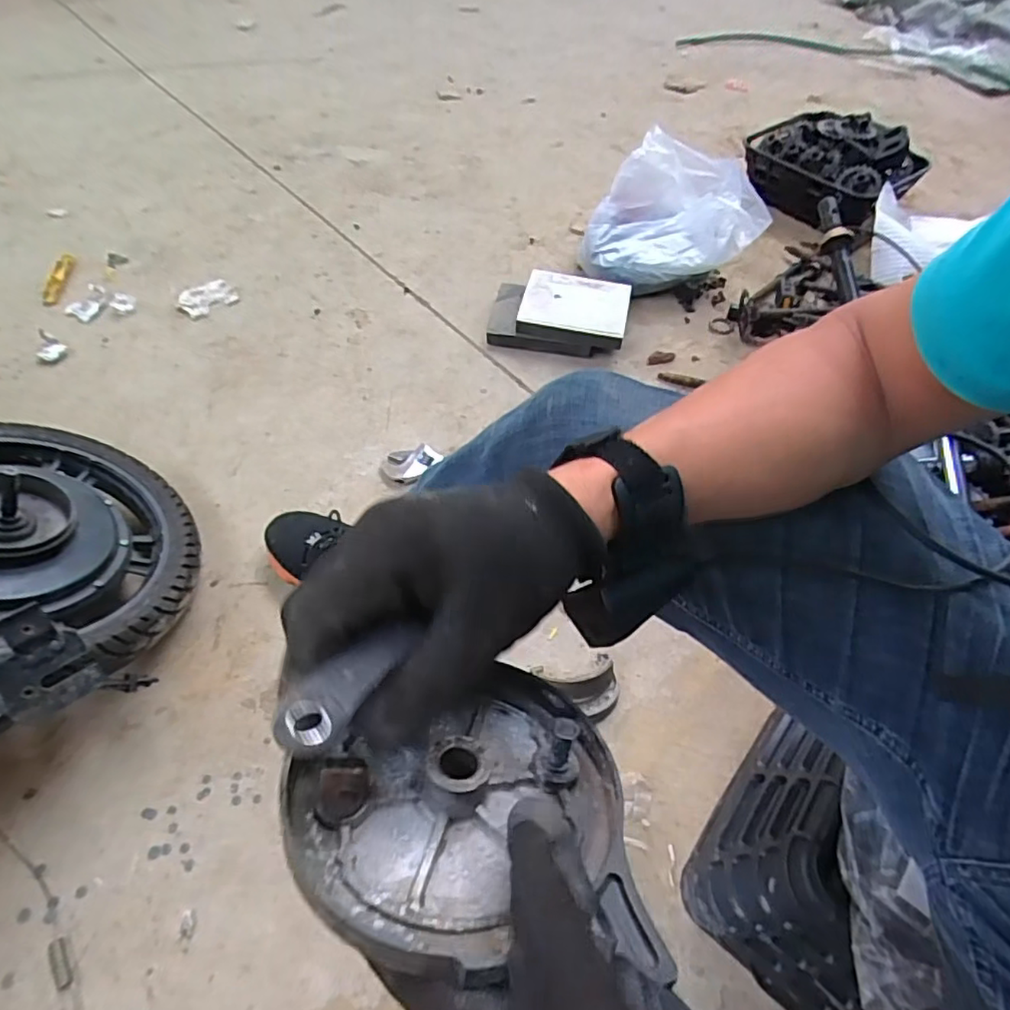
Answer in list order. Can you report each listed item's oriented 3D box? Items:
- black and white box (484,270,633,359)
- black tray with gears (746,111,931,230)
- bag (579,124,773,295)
[{"bbox_3d":[0.099,-0.347,1.086,0.237,0.066,0.168,8,54,5],"label":"black and white box"},{"bbox_3d":[0.683,-0.728,1.289,0.250,0.134,0.294,-34,63,-23],"label":"black tray with gears"},{"bbox_3d":[0.308,-0.557,1.148,0.315,0.142,0.258,-1,55,-2],"label":"bag"}]

